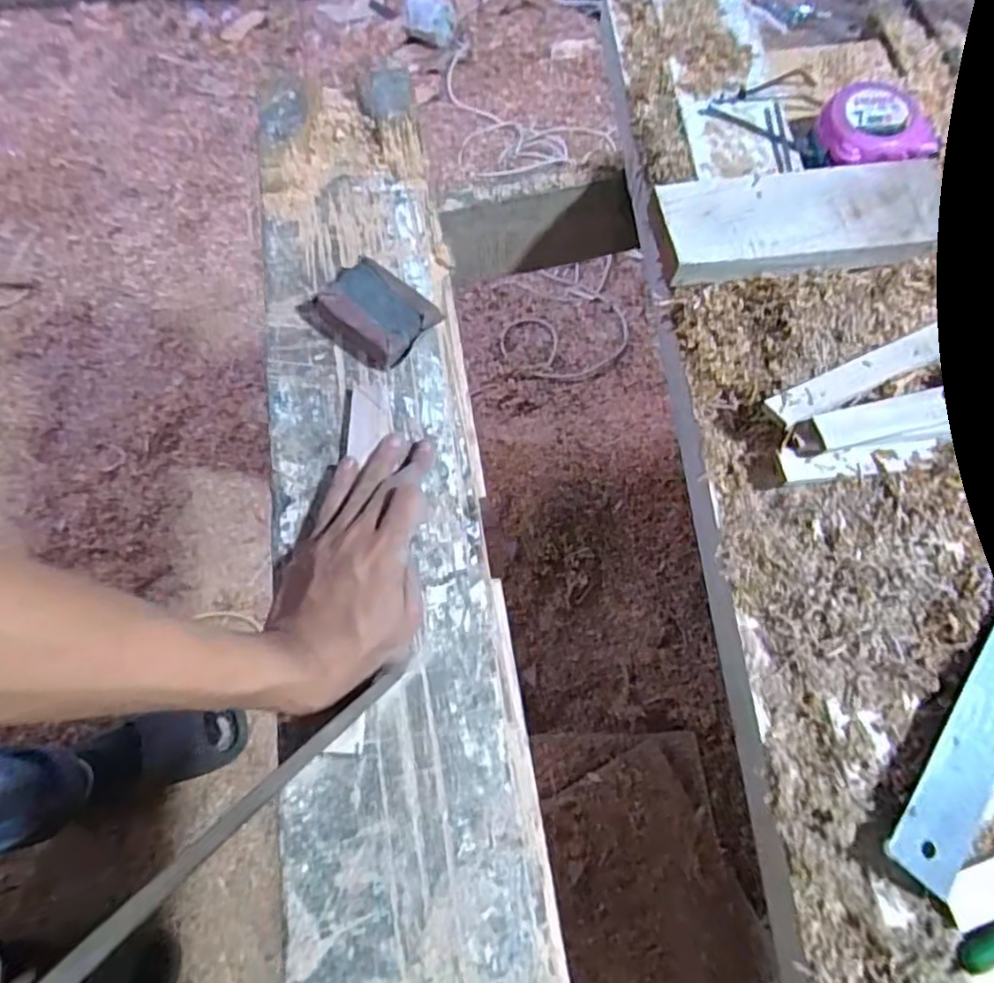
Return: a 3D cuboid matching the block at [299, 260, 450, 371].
[{"bbox_3d":[-0.090,-0.126,0.444,0.089,0.024,0.058,36,72,14],"label":"block"}]

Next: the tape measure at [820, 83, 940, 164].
[{"bbox_3d":[0.303,-0.288,0.511,0.079,0.033,0.078,-3,67,-1],"label":"tape measure"}]

